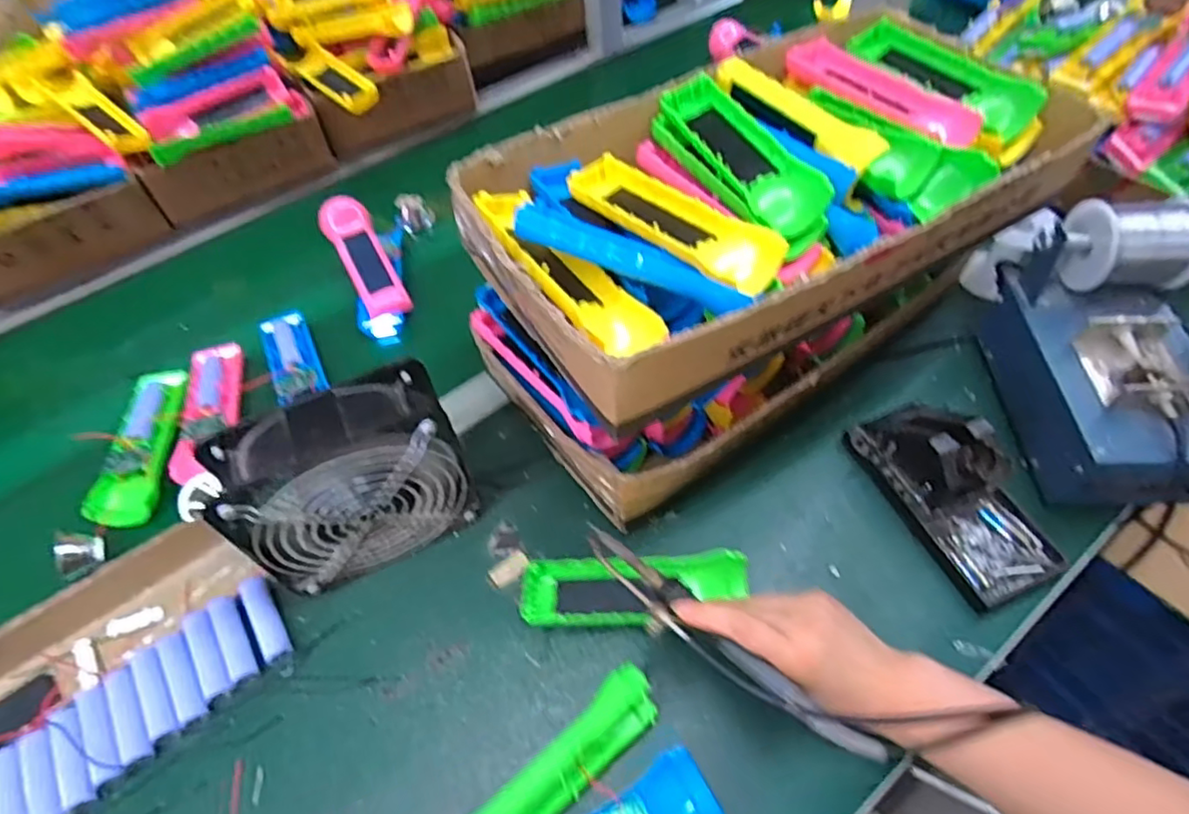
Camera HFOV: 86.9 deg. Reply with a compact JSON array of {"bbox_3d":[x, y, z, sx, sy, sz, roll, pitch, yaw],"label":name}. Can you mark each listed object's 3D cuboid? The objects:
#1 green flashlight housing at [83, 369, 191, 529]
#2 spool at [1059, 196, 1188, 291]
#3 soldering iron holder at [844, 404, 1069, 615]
[{"bbox_3d":[-0.405,0.031,0.559,0.051,0.025,0.165,-10,56,-3],"label":"green flashlight housing"},{"bbox_3d":[0.411,-0.128,0.483,0.075,0.067,0.075,-4,36,3],"label":"spool"},{"bbox_3d":[0.269,0.058,0.462,0.076,0.080,0.158,-20,57,-10],"label":"soldering iron holder"}]

